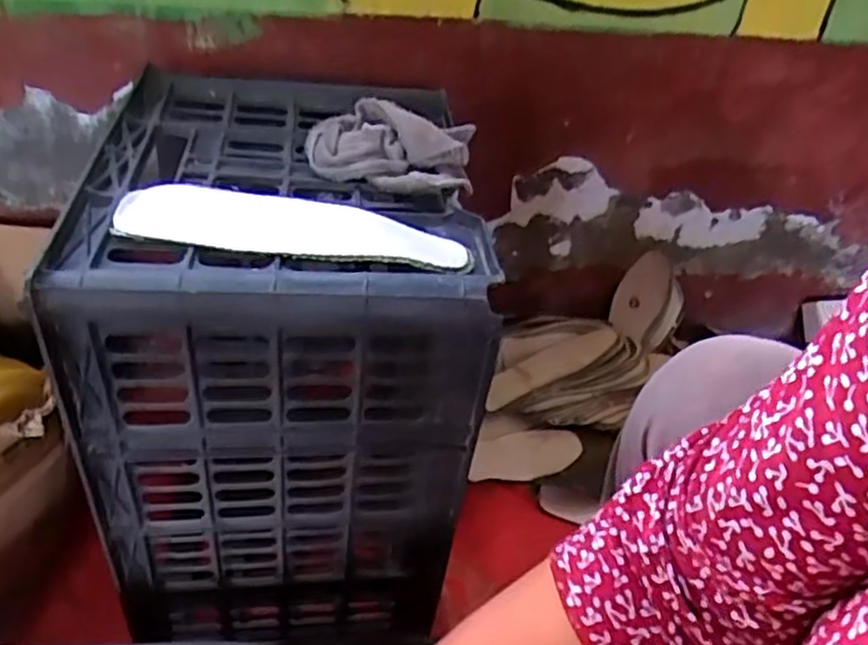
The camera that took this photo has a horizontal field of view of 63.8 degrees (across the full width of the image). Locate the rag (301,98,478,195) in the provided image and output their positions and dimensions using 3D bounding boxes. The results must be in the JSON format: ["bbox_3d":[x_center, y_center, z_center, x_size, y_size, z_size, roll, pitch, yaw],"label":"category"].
[{"bbox_3d":[-0.033,-0.138,0.535,0.130,0.043,0.074,8,39,1],"label":"rag"}]

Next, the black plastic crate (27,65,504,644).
[{"bbox_3d":[-0.128,0.023,0.635,0.268,0.370,0.316,0,40,-9],"label":"black plastic crate"}]

